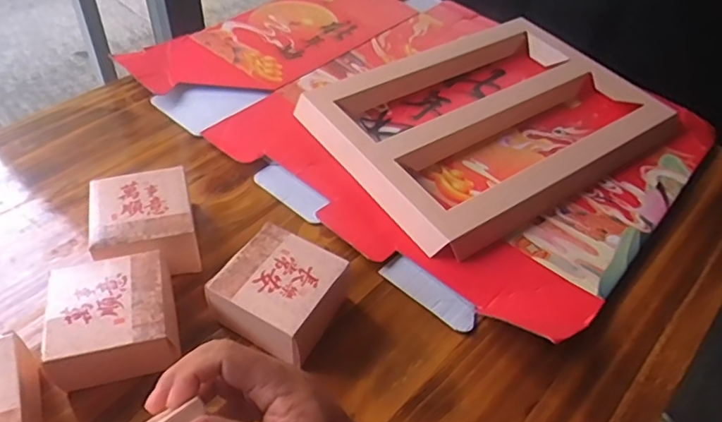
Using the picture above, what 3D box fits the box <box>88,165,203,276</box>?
[{"bbox_3d":[-0.196,0.014,0.501,0.084,0.053,0.093,-10,50,-15],"label":"box"}]

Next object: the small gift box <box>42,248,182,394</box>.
[{"bbox_3d":[-0.195,0.086,0.436,0.086,0.054,0.085,-10,50,-15],"label":"small gift box"}]

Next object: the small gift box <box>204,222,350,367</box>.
[{"bbox_3d":[-0.064,0.071,0.464,0.097,0.053,0.093,24,50,15],"label":"small gift box"}]

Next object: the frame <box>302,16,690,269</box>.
[{"bbox_3d":[0.145,-0.123,0.661,0.383,0.030,0.304,-26,55,-26],"label":"frame"}]

